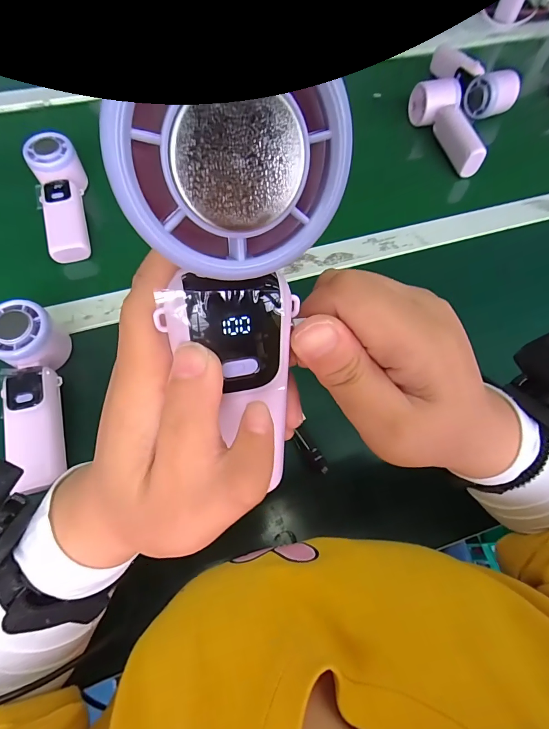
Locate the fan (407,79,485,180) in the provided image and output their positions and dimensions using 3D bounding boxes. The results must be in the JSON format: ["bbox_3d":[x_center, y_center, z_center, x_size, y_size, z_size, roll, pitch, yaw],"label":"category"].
[{"bbox_3d":[0.250,-0.348,0.537,0.052,0.052,0.164,-7,62,-6],"label":"fan"}]

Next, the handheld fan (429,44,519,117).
[{"bbox_3d":[0.323,-0.471,0.603,0.064,0.049,0.169,-12,63,-8],"label":"handheld fan"}]

